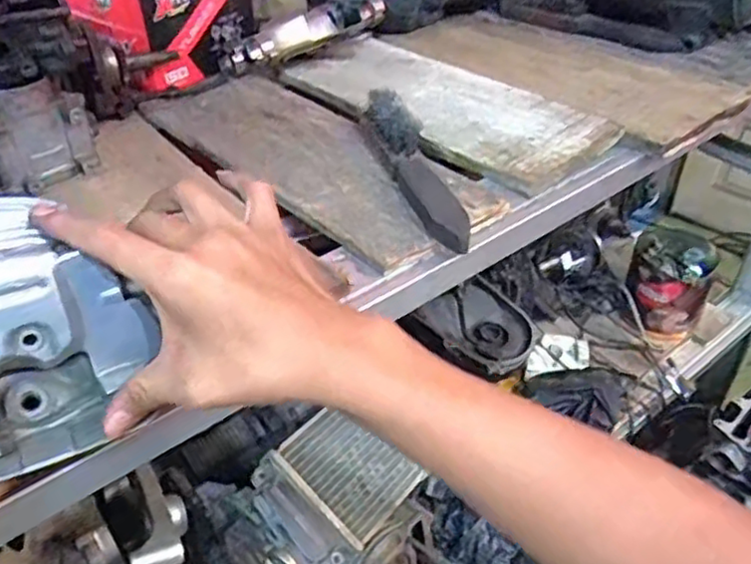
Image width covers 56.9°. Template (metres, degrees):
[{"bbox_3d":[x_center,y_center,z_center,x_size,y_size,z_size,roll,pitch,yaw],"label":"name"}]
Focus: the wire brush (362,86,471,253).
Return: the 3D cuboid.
[{"bbox_3d":[0.032,-0.108,0.615,0.032,0.043,0.227,-10,41,-12],"label":"wire brush"}]

